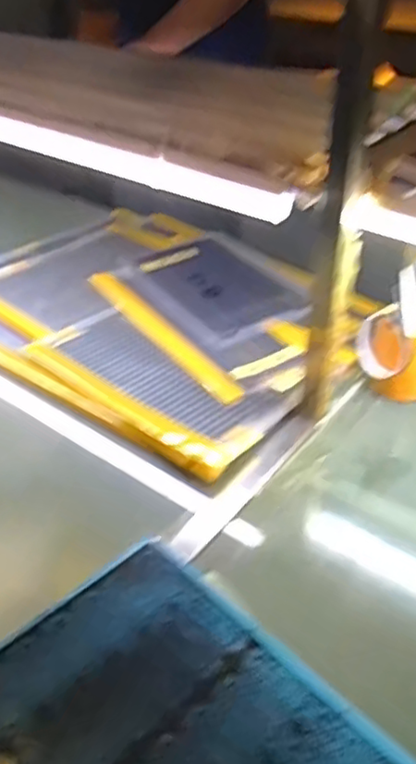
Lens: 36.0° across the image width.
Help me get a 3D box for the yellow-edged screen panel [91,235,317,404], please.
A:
[{"bbox_3d":[0.018,-0.129,1.011,0.281,0.019,0.392,-23,43,-28],"label":"yellow-edged screen panel"}]

